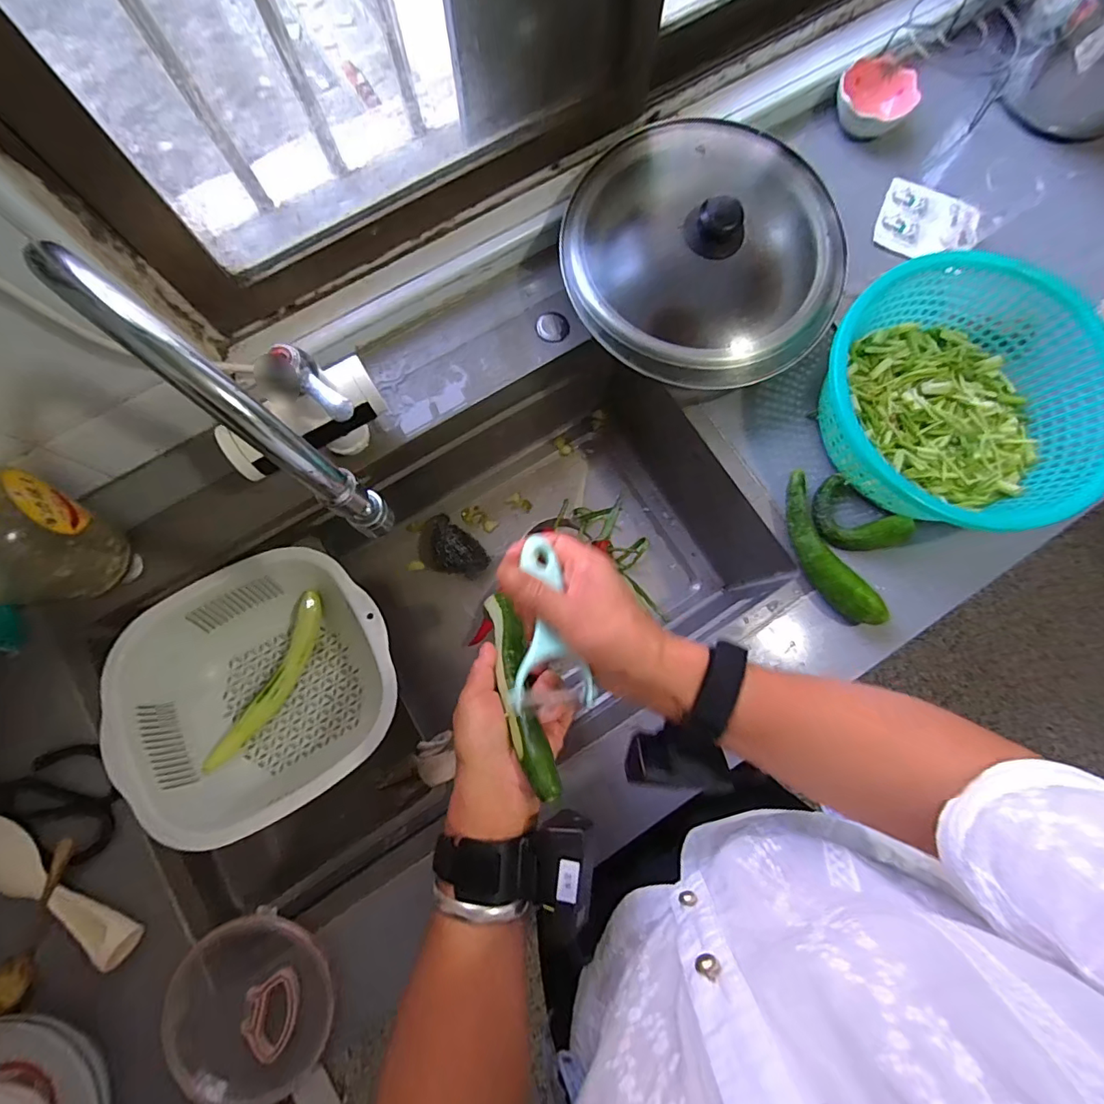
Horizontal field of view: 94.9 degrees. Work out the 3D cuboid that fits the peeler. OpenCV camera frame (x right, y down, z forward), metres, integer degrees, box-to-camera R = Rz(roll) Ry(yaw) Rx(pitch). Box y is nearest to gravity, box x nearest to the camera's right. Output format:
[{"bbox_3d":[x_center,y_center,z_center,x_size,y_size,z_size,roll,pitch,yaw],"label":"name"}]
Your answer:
[{"bbox_3d":[-0.004,0.048,0.365,0.057,0.026,0.126,-5,68,-2],"label":"peeler"}]

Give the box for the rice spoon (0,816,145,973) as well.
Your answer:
[{"bbox_3d":[-0.456,0.301,0.454,0.194,0.027,0.034,32,80,5],"label":"rice spoon"}]

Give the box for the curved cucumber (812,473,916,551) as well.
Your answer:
[{"bbox_3d":[0.322,-0.033,0.536,0.099,0.032,0.058,43,81,7],"label":"curved cucumber"}]

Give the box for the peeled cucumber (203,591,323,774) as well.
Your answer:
[{"bbox_3d":[-0.319,0.148,0.584,0.031,0.043,0.204,21,66,3],"label":"peeled cucumber"}]

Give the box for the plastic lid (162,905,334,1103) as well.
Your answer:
[{"bbox_3d":[-0.265,0.401,0.443,0.140,0.020,0.137,0,79,-1],"label":"plastic lid"}]

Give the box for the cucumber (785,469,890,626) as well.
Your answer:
[{"bbox_3d":[0.280,0.000,0.530,0.037,0.044,0.167,-23,80,-6],"label":"cucumber"}]

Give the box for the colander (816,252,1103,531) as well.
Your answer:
[{"bbox_3d":[0.408,-0.149,0.521,0.266,0.096,0.260,-23,80,-6],"label":"colander"}]

